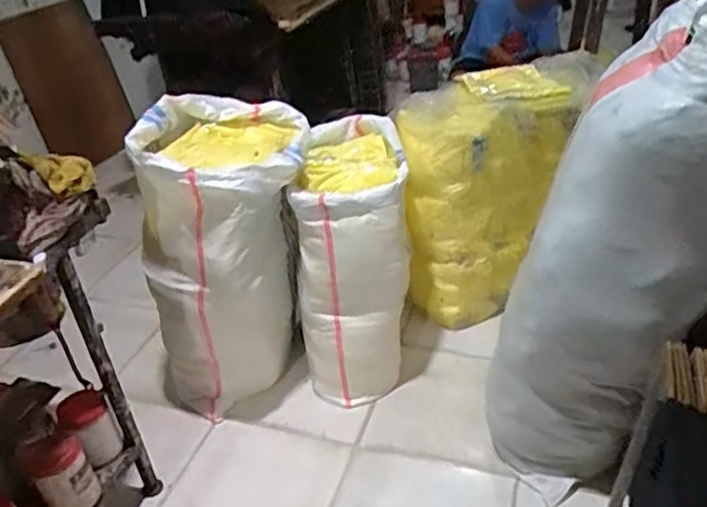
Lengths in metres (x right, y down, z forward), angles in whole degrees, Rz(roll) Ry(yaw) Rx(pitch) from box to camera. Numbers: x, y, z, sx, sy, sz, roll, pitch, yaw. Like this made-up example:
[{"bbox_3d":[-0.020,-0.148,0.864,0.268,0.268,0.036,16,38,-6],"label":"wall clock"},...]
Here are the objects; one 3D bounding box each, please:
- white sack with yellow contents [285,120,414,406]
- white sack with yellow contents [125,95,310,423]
[{"bbox_3d":[0.013,-0.006,1.830,0.301,0.573,0.591,-2,32,8],"label":"white sack with yellow contents"},{"bbox_3d":[-0.324,0.011,1.717,0.426,0.764,0.430,-6,32,2],"label":"white sack with yellow contents"}]

